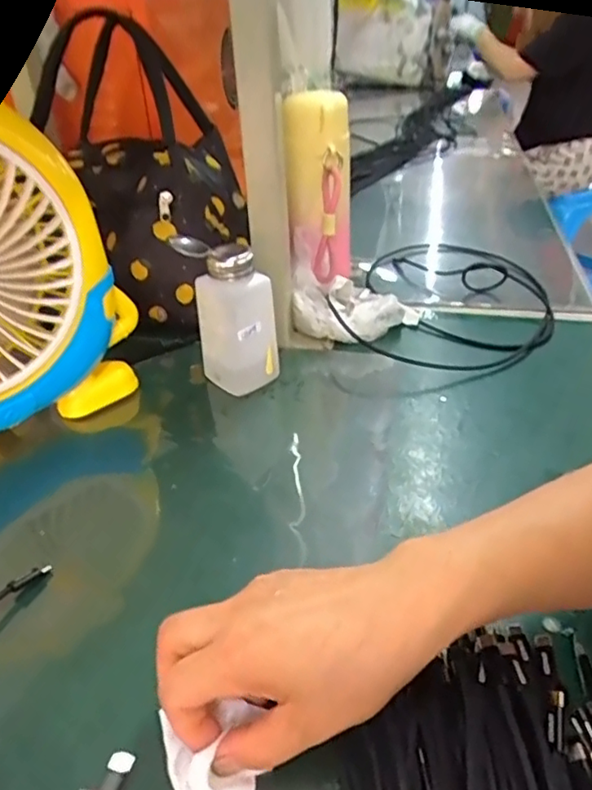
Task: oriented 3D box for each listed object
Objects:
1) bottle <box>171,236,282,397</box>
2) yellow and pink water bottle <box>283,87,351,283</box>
[{"bbox_3d":[-0.056,-0.070,0.513,0.066,0.132,0.049,15,39,24],"label":"bottle"},{"bbox_3d":[0.024,-0.204,0.618,0.067,0.193,0.080,1,35,6],"label":"yellow and pink water bottle"}]

